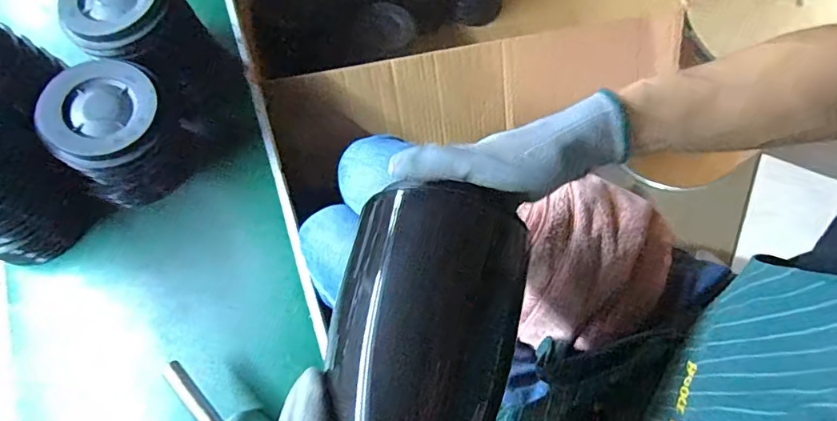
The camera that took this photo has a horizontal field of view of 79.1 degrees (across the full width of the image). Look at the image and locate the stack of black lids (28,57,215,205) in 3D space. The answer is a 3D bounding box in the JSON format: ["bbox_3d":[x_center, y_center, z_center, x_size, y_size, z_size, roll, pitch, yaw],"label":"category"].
[{"bbox_3d":[-0.324,-0.085,0.585,0.124,0.159,0.113,-26,73,-7],"label":"stack of black lids"}]

